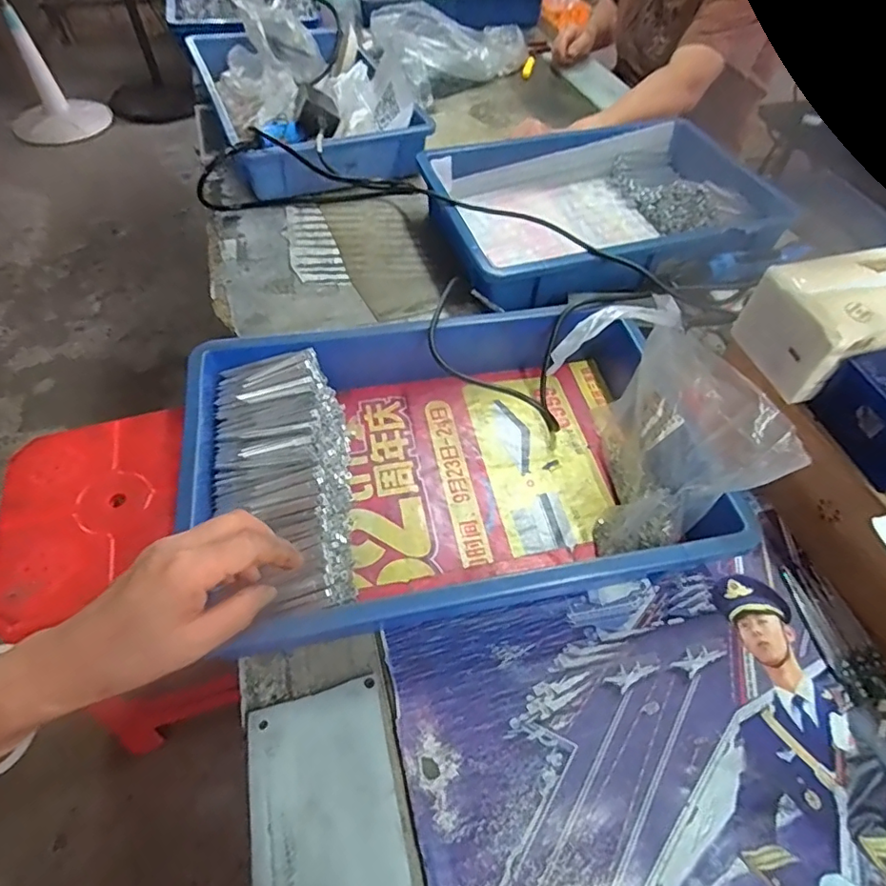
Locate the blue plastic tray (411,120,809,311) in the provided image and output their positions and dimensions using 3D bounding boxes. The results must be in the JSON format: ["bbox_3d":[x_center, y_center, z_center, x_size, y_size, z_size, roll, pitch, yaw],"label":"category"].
[{"bbox_3d":[0.213,-0.313,0.739,0.434,0.083,0.293,-13,55,-10],"label":"blue plastic tray"}]

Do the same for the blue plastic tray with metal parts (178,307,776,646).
[{"bbox_3d":[0.004,0.013,0.480,0.416,0.085,0.274,-9,58,-8],"label":"blue plastic tray with metal parts"}]

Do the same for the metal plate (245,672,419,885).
[{"bbox_3d":[-0.070,0.265,0.343,0.098,0.005,0.200,-10,55,-10],"label":"metal plate"}]

